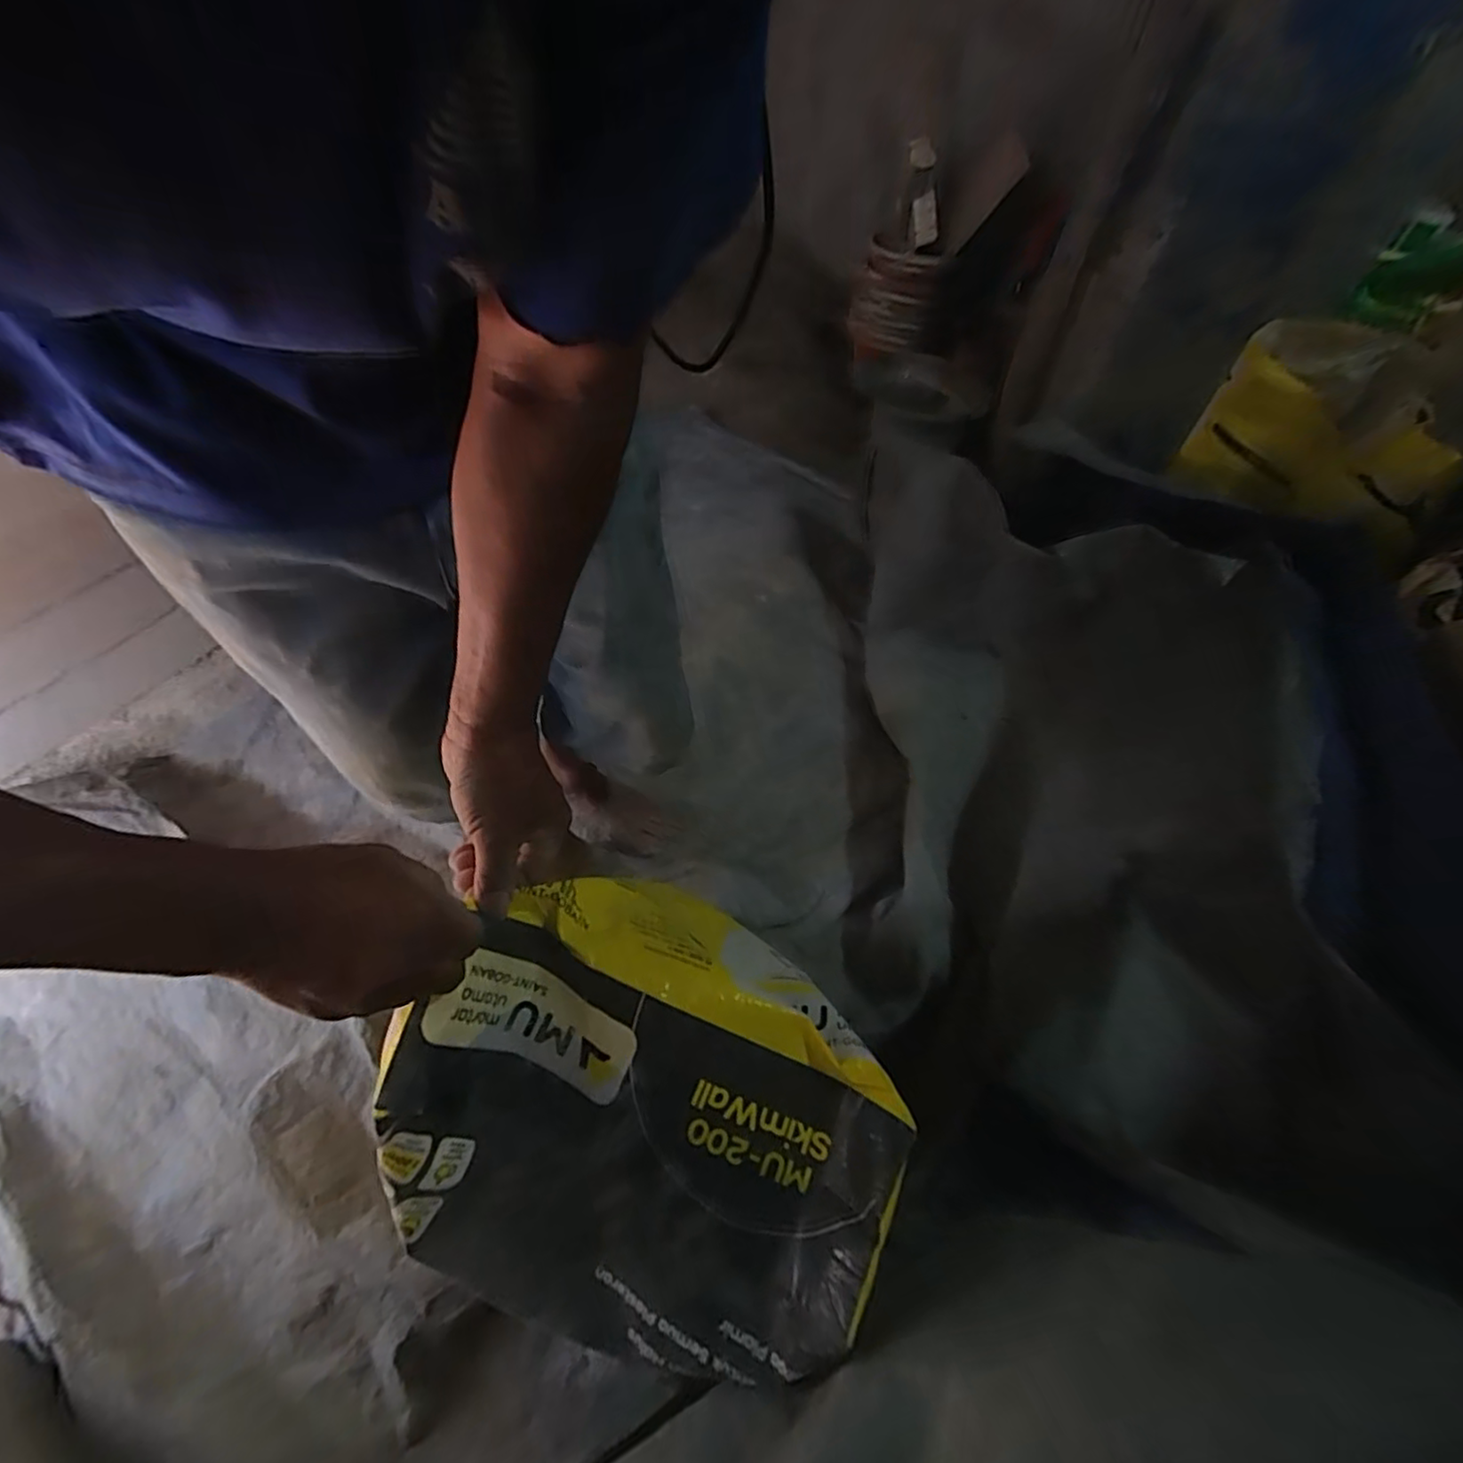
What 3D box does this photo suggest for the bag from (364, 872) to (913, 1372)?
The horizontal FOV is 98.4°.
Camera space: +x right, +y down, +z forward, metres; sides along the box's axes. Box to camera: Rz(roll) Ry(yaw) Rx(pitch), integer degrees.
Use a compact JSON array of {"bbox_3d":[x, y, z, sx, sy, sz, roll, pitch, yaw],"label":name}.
[{"bbox_3d":[-0.042,0.231,0.408,0.288,0.104,0.272,25,58,14],"label":"bag"}]

